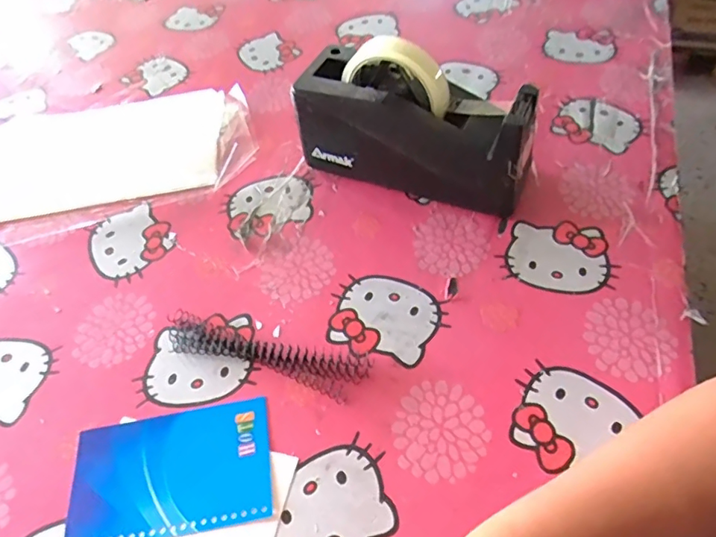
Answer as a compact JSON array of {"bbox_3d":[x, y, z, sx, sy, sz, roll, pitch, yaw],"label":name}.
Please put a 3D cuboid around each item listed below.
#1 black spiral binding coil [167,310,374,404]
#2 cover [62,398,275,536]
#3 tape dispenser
[{"bbox_3d":[-0.071,0.063,0.383,0.161,0.012,0.031,13,54,15],"label":"black spiral binding coil"},{"bbox_3d":[-0.123,0.132,0.341,0.130,0.004,0.079,-10,52,-3],"label":"cover"},{"bbox_3d":[0.050,-0.125,0.448,0.200,0.119,0.067,18,56,18],"label":"tape dispenser"}]

